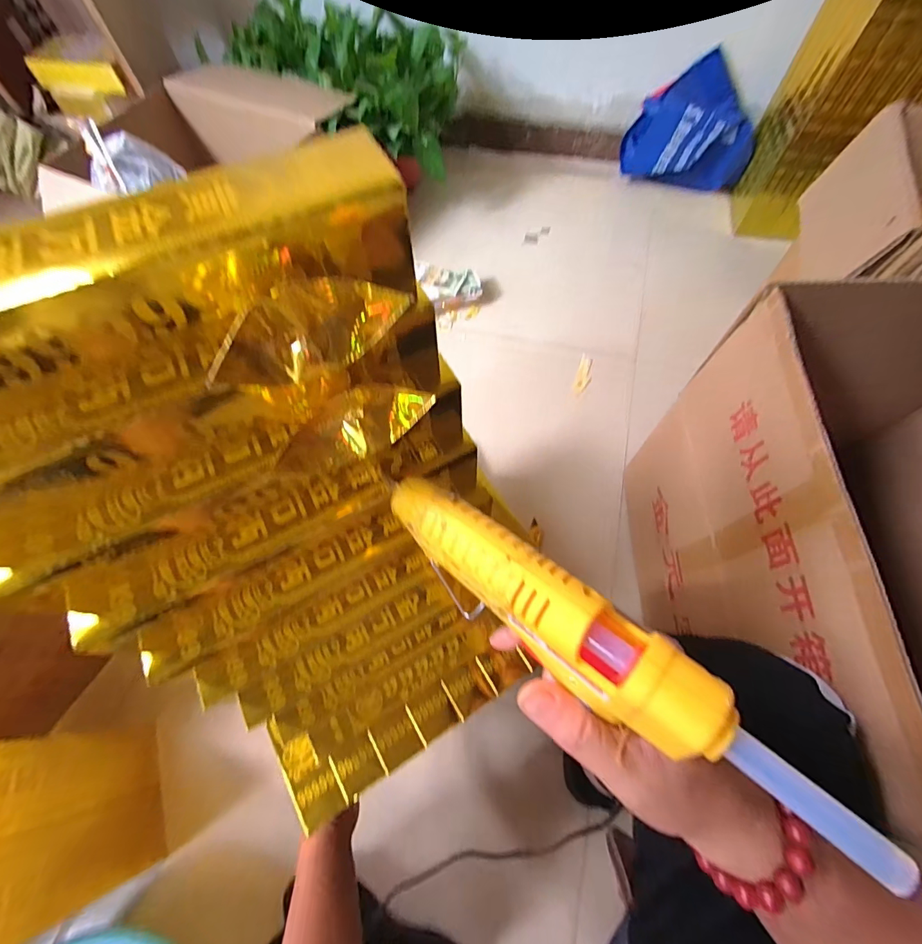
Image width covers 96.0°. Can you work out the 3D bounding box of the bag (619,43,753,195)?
[{"bbox_3d":[0.643,-0.944,1.161,0.346,0.309,0.111,18,66,11],"label":"bag"}]

